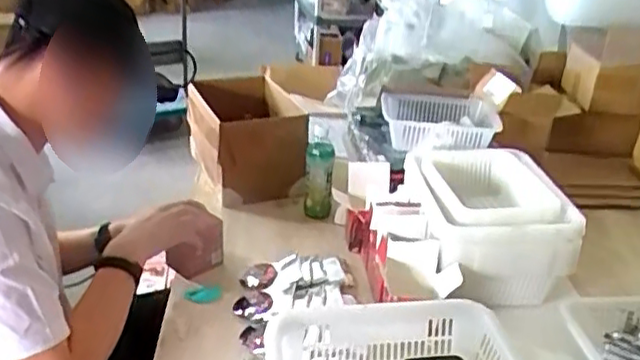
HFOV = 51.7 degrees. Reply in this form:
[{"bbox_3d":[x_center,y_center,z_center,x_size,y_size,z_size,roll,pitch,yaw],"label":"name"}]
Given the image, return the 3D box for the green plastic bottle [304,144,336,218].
[{"bbox_3d":[-0.003,0.008,1.452,0.055,0.176,0.072,1,26,-4],"label":"green plastic bottle"}]

